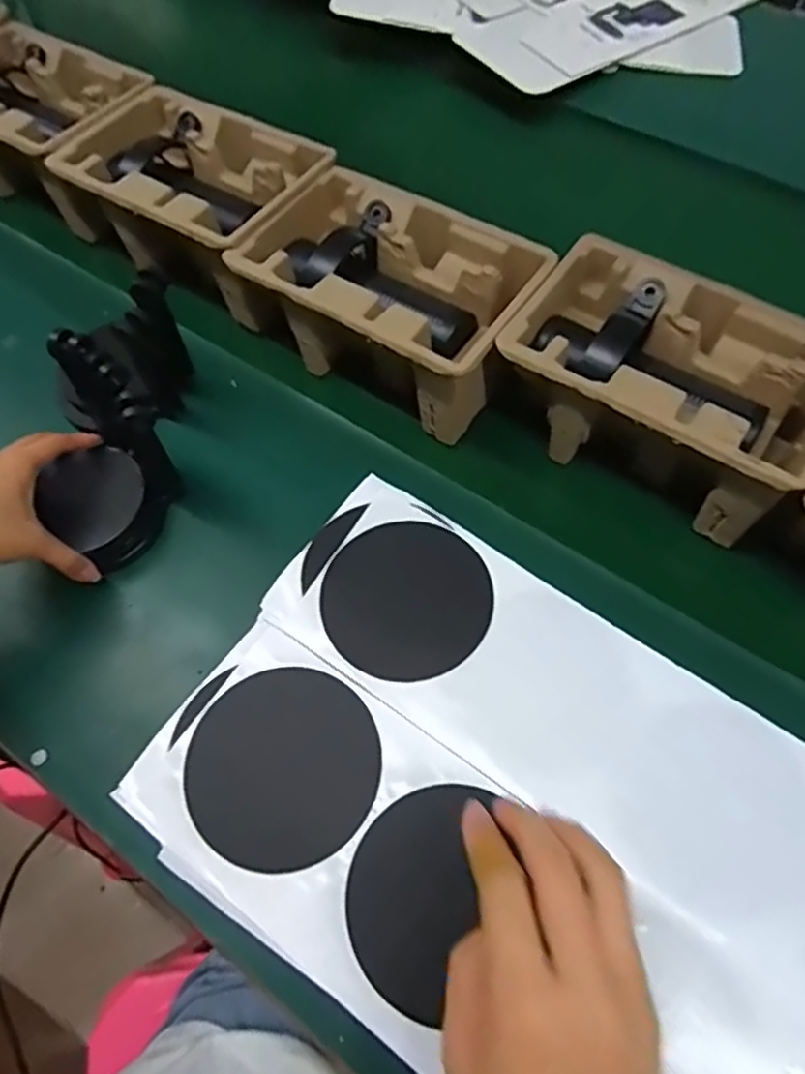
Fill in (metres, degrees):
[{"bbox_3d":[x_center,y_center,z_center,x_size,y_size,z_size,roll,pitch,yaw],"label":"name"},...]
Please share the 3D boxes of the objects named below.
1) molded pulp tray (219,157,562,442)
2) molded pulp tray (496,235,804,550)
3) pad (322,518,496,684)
[{"bbox_3d":[-0.011,-0.202,0.578,0.231,0.097,0.146,30,71,13],"label":"molded pulp tray"},{"bbox_3d":[0.198,-0.118,0.521,0.225,0.099,0.145,32,72,14],"label":"molded pulp tray"},{"bbox_3d":[0.002,0.033,0.389,0.090,0.008,0.094,-1,67,1],"label":"pad"}]

